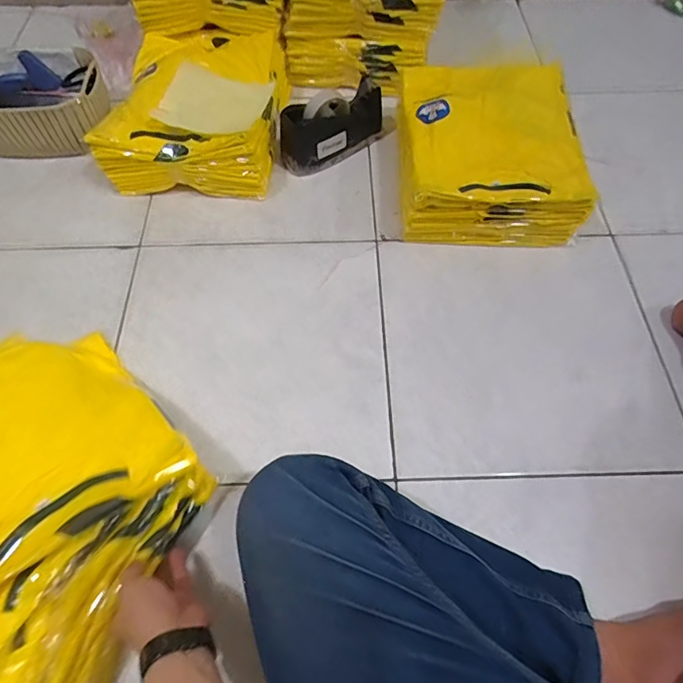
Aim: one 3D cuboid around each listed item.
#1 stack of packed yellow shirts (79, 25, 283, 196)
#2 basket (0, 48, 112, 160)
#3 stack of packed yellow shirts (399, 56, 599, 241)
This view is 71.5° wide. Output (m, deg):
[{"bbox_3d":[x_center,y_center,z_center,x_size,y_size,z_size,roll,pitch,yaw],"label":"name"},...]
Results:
[{"bbox_3d":[-0.253,-0.428,0.855,0.273,0.136,0.326,5,61,2],"label":"stack of packed yellow shirts"},{"bbox_3d":[-0.564,-0.438,0.877,0.263,0.102,0.183,-1,61,-2],"label":"basket"},{"bbox_3d":[0.240,-0.318,0.805,0.279,0.130,0.308,0,61,-1],"label":"stack of packed yellow shirts"}]

